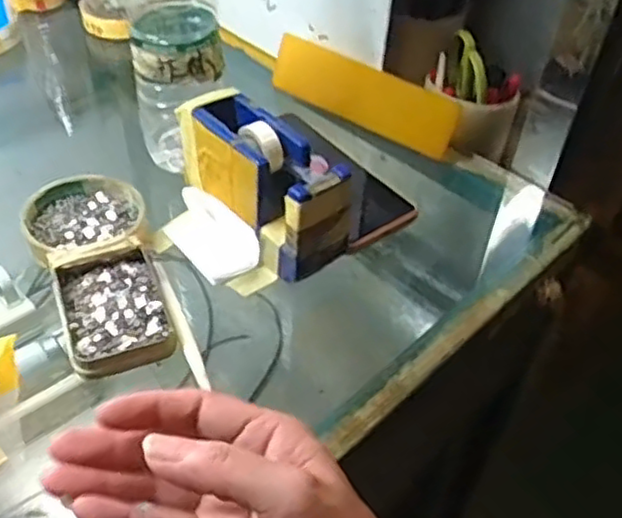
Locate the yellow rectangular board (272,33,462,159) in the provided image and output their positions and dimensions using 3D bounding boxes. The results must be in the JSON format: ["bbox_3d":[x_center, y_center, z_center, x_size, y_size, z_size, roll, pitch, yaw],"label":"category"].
[{"bbox_3d":[0.041,-0.148,0.609,0.185,0.052,0.020,31,36,26],"label":"yellow rectangular board"}]

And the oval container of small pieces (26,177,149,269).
[{"bbox_3d":[-0.158,-0.028,0.489,0.080,0.017,0.075,-12,47,-17],"label":"oval container of small pieces"}]

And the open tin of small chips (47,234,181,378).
[{"bbox_3d":[-0.124,0.028,0.436,0.063,0.016,0.100,-14,47,-19],"label":"open tin of small chips"}]

